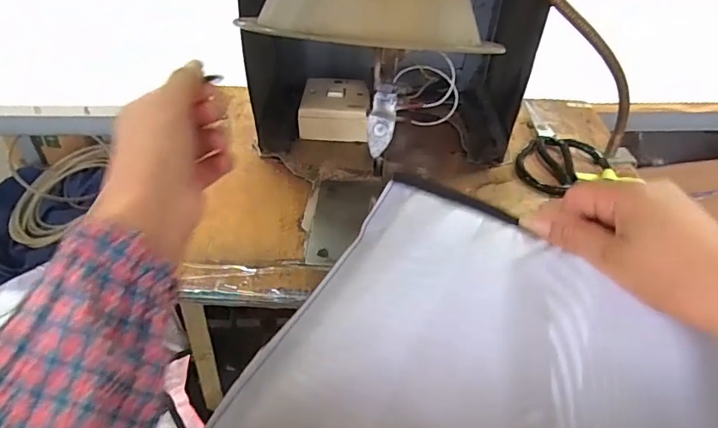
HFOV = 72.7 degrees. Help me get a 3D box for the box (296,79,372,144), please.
[{"bbox_3d":[-0.031,-0.136,0.629,0.085,0.044,0.083,3,42,2],"label":"box"}]

